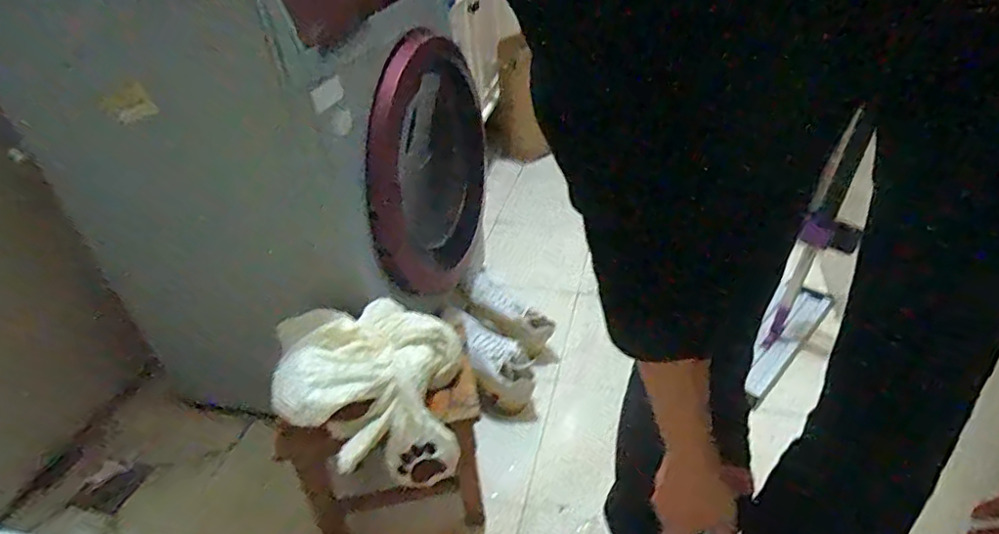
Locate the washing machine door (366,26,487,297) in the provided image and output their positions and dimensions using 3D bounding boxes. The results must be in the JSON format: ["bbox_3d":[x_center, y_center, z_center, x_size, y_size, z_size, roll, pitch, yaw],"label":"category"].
[{"bbox_3d":[-0.129,-0.181,1.089,0.085,0.438,0.388,8,38,16],"label":"washing machine door"}]

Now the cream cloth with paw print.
[{"bbox_3d":[-0.180,0.168,0.828,0.243,0.151,0.243,-11,37,-8],"label":"cream cloth with paw print"}]

